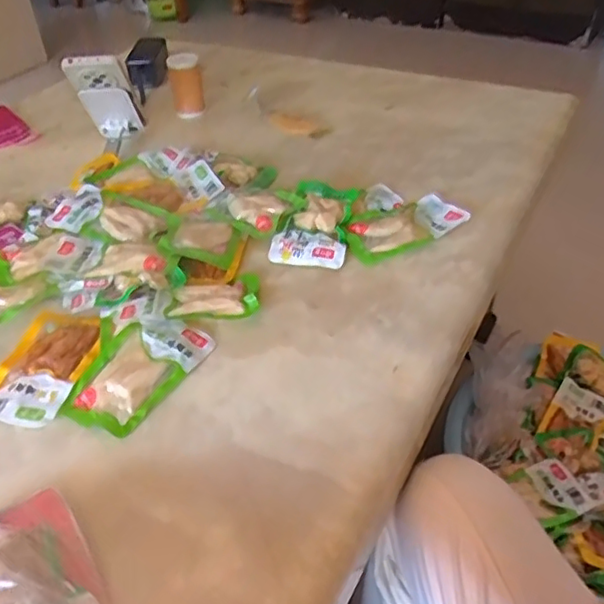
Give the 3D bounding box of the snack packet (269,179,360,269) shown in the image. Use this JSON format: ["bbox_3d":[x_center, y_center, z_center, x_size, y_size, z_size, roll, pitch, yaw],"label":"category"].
[{"bbox_3d":[0.018,-0.088,0.704,0.080,0.023,0.121,13,57,11],"label":"snack packet"}]

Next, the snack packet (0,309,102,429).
[{"bbox_3d":[-0.235,0.055,0.565,0.081,0.011,0.128,8,42,13],"label":"snack packet"}]

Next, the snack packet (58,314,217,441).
[{"bbox_3d":[-0.148,0.060,0.552,0.077,0.019,0.133,18,45,23],"label":"snack packet"}]

